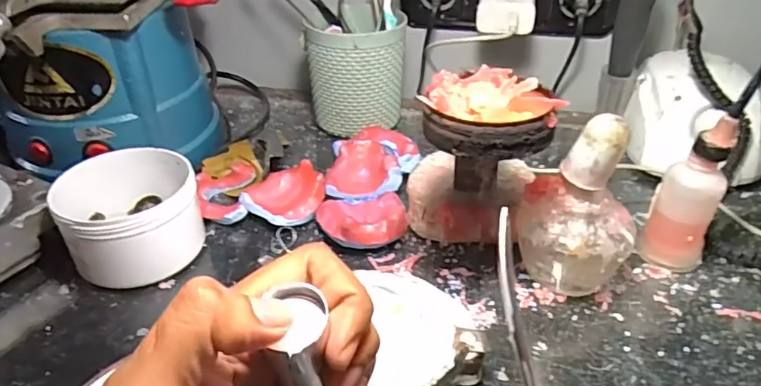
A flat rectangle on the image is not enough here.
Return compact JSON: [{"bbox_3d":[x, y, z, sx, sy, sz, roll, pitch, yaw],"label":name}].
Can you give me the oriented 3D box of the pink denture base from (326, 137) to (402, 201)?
[{"bbox_3d":[-0.015,-0.018,0.475,0.061,0.032,0.062,-2,35,-1],"label":"pink denture base"}]

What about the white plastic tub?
[{"bbox_3d":[-0.180,0.016,0.401,0.091,0.060,0.101,-20,40,-25],"label":"white plastic tub"}]

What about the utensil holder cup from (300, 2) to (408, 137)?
[{"bbox_3d":[-0.021,-0.122,0.557,0.087,0.108,0.104,4,36,7],"label":"utensil holder cup"}]

